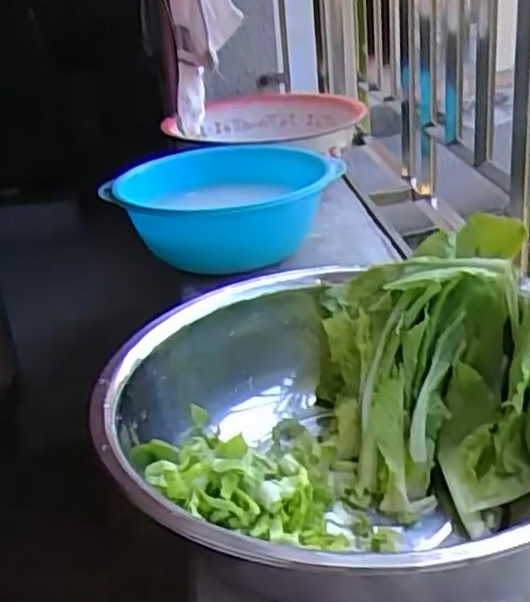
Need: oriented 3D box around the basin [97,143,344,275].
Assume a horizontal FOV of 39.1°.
[{"bbox_3d":[-0.049,-0.115,0.918,0.280,0.086,0.251,-3,26,8],"label":"basin"}]

